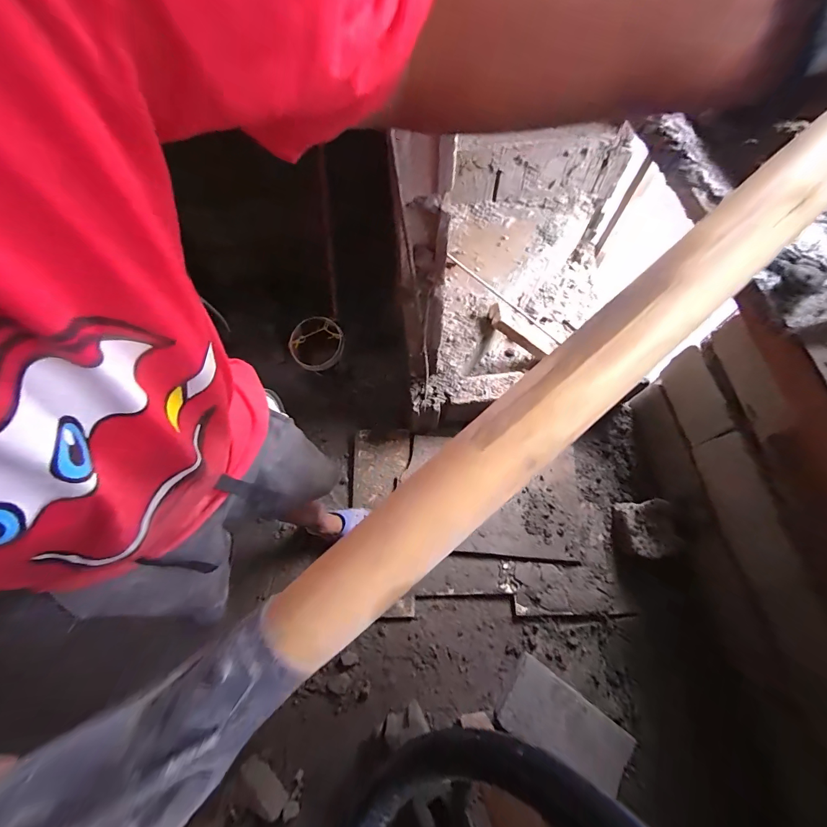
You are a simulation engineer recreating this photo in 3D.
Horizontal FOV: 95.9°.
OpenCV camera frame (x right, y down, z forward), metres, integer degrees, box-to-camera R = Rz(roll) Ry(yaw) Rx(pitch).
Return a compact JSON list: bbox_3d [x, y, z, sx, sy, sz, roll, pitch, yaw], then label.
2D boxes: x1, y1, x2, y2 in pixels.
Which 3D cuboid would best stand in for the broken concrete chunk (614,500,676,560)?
[{"bbox_3d":[0.763,0.383,1.238,0.150,0.109,0.180,0,67,1],"label":"broken concrete chunk"}]

